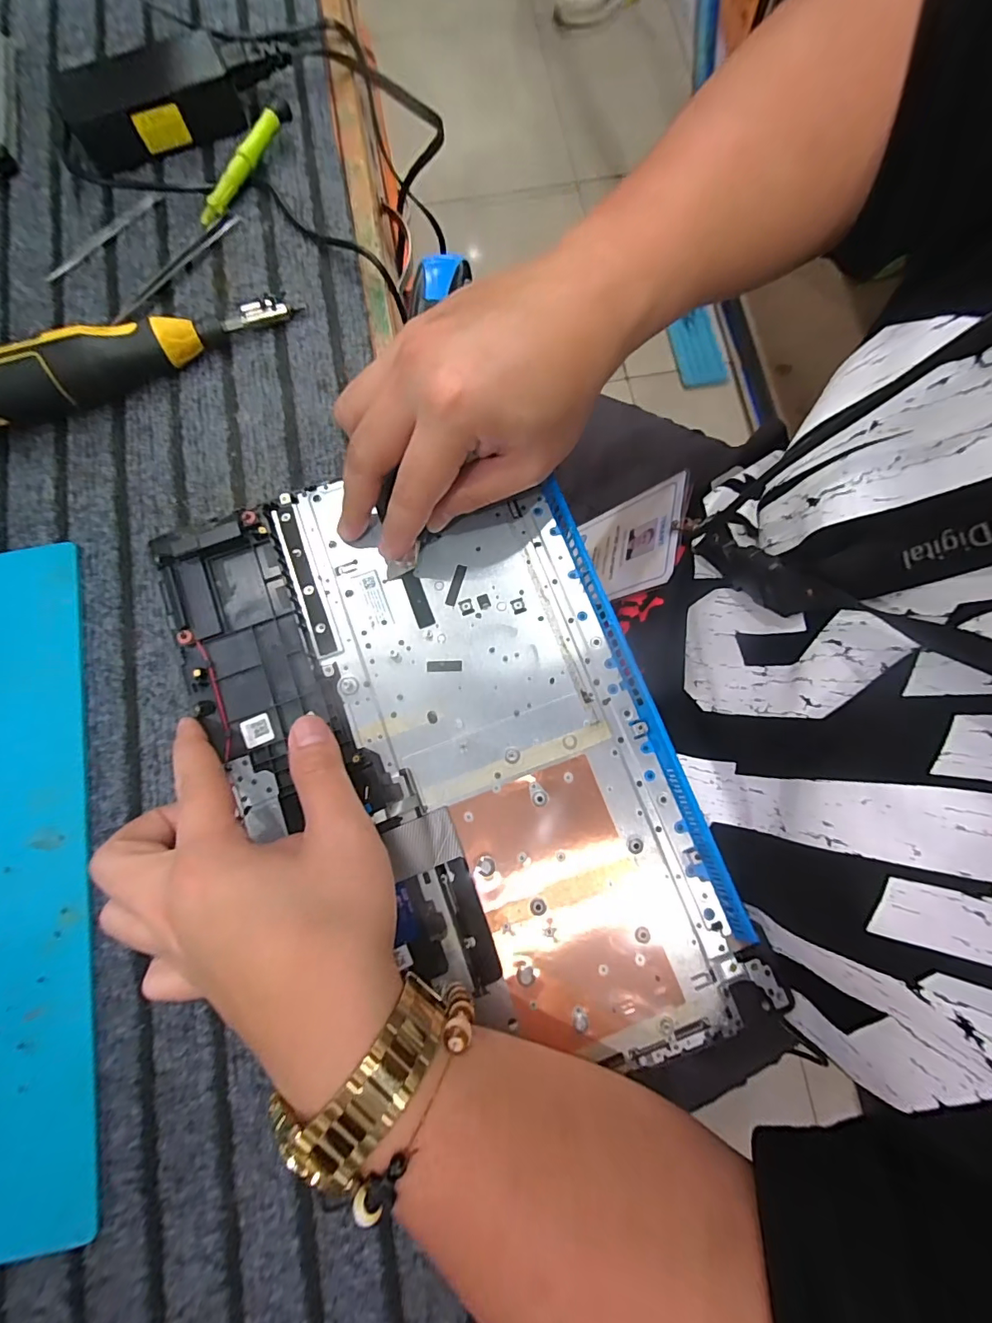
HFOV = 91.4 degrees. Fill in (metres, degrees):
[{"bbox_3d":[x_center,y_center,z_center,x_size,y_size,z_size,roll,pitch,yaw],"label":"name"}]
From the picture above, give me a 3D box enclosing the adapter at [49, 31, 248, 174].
[{"bbox_3d":[-0.232,-0.378,0.328,0.107,0.031,0.047,-24,80,-4],"label":"adapter"}]

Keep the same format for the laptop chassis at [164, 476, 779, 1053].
[{"bbox_3d":[-0.029,0.049,0.263,0.221,0.011,0.340,-22,80,-3],"label":"laptop chassis"}]

